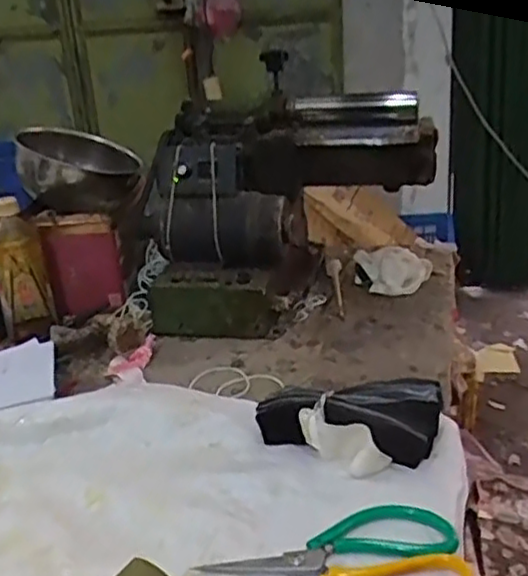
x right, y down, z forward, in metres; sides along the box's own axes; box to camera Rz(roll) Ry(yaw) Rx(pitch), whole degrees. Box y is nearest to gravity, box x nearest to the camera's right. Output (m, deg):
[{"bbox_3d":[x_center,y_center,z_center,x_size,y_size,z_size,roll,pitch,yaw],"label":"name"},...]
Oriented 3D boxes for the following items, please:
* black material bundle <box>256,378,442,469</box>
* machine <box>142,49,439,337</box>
[{"bbox_3d":[0.075,0.122,0.620,0.166,0.055,0.063,-1,22,7],"label":"black material bundle"},{"bbox_3d":[0.019,-0.113,0.925,0.359,0.252,0.249,-10,23,-12],"label":"machine"}]

